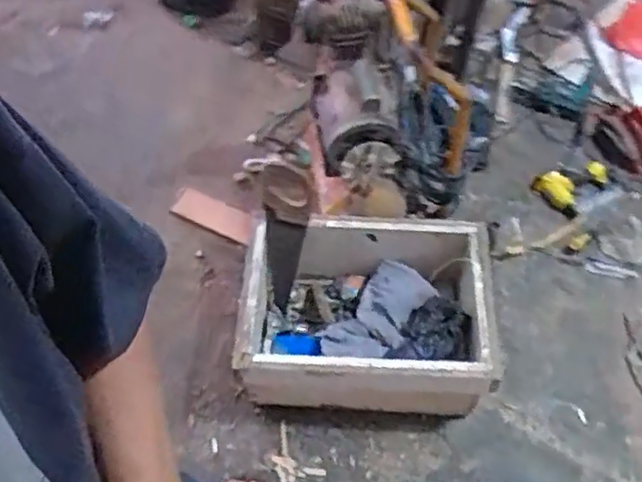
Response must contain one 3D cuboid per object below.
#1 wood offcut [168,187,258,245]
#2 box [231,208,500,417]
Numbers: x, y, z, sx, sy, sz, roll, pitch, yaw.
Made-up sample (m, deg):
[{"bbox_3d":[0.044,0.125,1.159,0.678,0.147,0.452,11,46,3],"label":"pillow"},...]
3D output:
[{"bbox_3d":[-0.284,-0.068,1.801,0.247,0.032,0.090,25,56,15],"label":"wood offcut"},{"bbox_3d":[0.089,0.173,1.472,0.503,0.246,0.383,1,56,-2],"label":"box"}]

